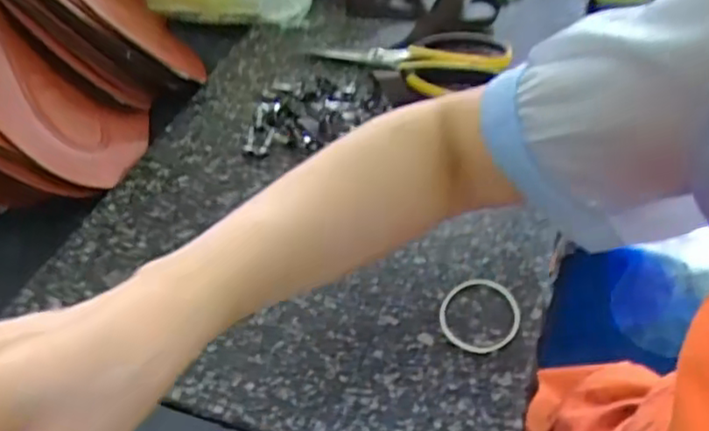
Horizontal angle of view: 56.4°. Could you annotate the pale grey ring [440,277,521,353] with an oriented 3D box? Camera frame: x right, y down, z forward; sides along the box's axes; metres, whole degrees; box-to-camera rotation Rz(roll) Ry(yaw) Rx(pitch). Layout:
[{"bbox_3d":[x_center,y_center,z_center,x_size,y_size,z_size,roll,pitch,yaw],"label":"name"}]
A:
[{"bbox_3d":[0.085,0.065,0.447,0.052,0.004,0.061,14,47,13],"label":"pale grey ring"}]

